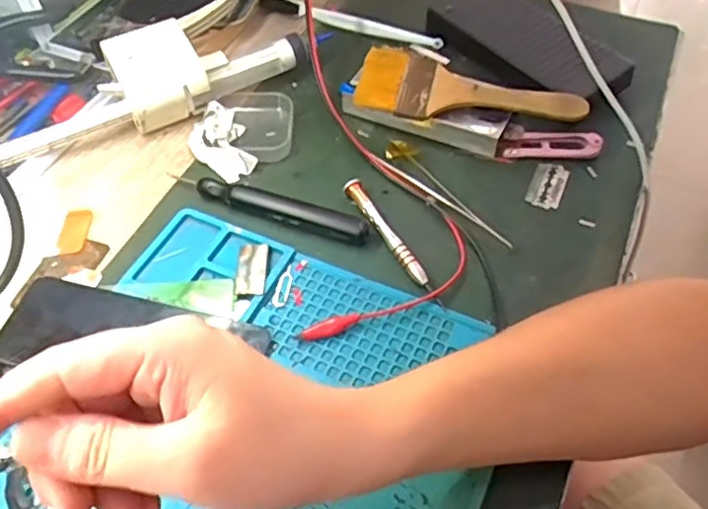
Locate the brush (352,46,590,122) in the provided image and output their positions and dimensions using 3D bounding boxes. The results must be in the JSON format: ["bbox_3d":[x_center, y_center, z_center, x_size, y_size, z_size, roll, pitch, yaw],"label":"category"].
[{"bbox_3d":[0.082,-0.113,0.462,0.161,0.012,0.062,18,59,14],"label":"brush"}]

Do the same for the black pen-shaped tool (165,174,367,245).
[{"bbox_3d":[-0.060,-0.034,0.431,0.146,0.012,0.018,18,54,13],"label":"black pen-shaped tool"}]

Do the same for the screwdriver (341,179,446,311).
[{"bbox_3d":[0.025,-0.009,0.414,0.011,0.009,0.114,-23,56,-17],"label":"screwdriver"}]

